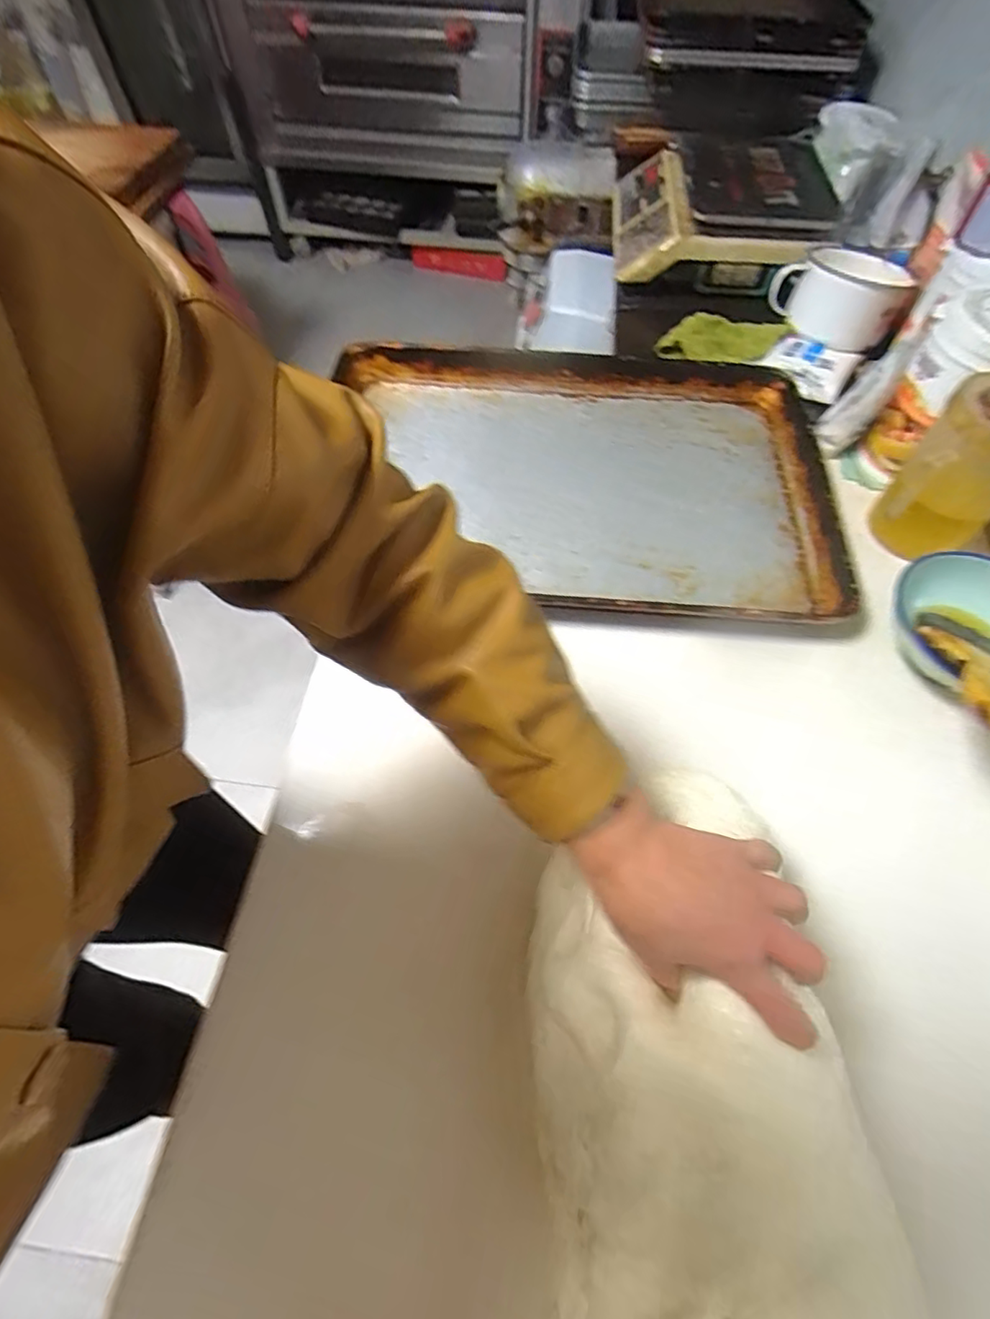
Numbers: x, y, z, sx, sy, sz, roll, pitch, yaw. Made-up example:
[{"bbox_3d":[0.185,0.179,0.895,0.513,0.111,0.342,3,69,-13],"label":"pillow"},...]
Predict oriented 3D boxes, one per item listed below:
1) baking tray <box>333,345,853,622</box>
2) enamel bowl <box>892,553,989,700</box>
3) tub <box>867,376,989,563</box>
[{"bbox_3d":[0.102,-0.228,0.706,0.571,0.044,0.423,5,61,2],"label":"baking tray"},{"bbox_3d":[0.462,-0.025,0.562,0.144,0.066,0.156,0,60,0],"label":"enamel bowl"},{"bbox_3d":[0.489,-0.186,0.614,0.104,0.178,0.102,0,61,0],"label":"tub"}]

